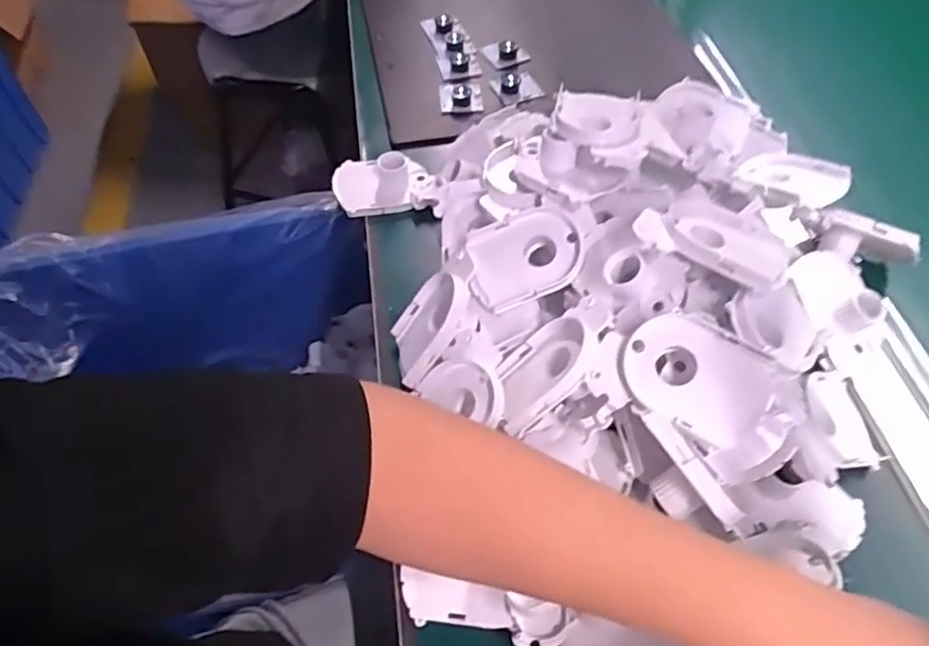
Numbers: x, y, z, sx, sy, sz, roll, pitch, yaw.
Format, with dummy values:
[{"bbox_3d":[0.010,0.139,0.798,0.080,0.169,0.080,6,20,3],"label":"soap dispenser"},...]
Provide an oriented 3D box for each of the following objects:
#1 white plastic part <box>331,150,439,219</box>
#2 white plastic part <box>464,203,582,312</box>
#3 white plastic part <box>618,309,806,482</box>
[{"bbox_3d":[-0.076,-0.132,0.585,0.094,0.040,0.061,-5,54,-3],"label":"white plastic part"},{"bbox_3d":[0.045,-0.049,0.466,0.083,0.015,0.065,-22,83,12],"label":"white plastic part"},{"bbox_3d":[0.152,0.042,0.384,0.114,0.041,0.069,38,98,6],"label":"white plastic part"}]

